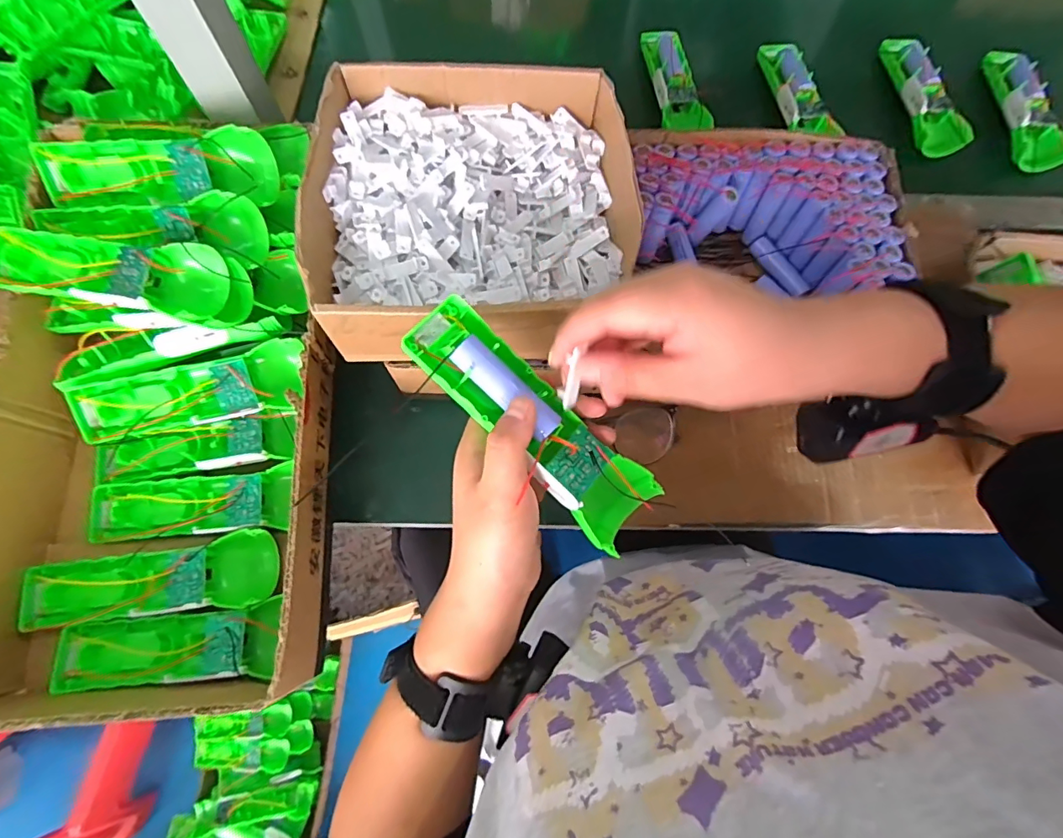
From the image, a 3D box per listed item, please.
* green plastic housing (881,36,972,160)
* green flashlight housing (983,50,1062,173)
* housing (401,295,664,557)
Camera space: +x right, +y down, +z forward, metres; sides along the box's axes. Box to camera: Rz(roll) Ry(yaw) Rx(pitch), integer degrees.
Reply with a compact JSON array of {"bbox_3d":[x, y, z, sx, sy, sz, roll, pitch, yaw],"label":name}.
[{"bbox_3d":[0.433,-0.365,0.535,0.036,0.031,0.174,1,71,-1],"label":"green plastic housing"},{"bbox_3d":[0.542,-0.346,0.533,0.036,0.030,0.181,2,71,0],"label":"green flashlight housing"},{"bbox_3d":[0.001,0.002,0.266,0.159,0.033,0.046,45,75,-8],"label":"housing"}]

